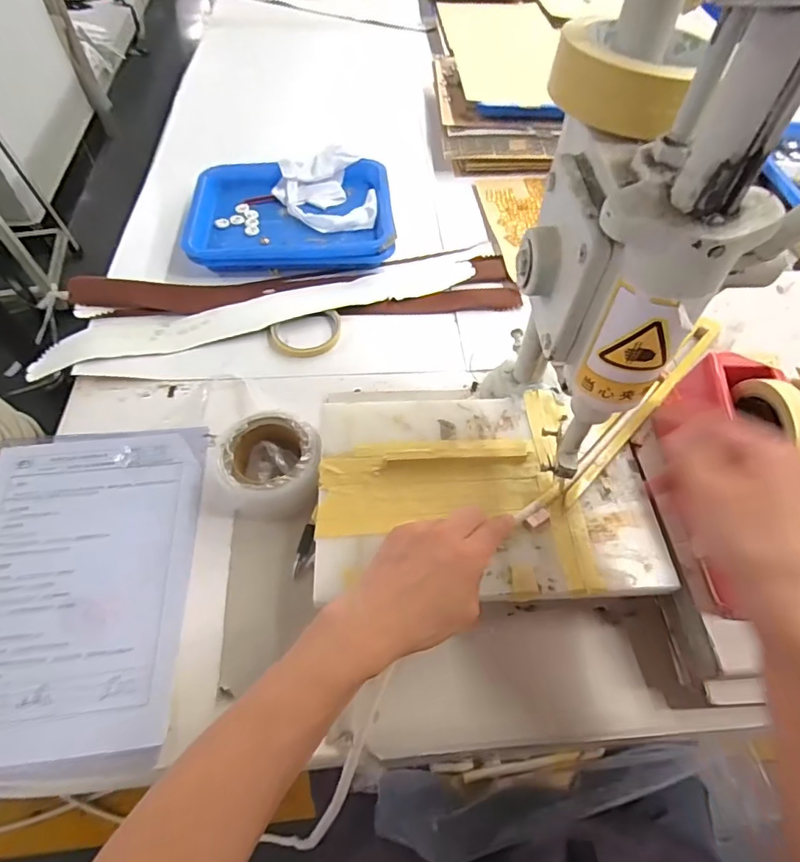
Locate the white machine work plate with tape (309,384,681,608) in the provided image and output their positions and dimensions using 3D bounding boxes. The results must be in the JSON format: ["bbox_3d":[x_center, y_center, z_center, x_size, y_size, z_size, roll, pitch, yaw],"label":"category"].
[{"bbox_3d":[0.076,0.051,0.472,0.298,0.009,0.201,0,56,-2],"label":"white machine work plate with tape"}]

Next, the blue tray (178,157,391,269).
[{"bbox_3d":[-0.157,-0.323,0.754,0.282,0.045,0.213,-4,57,-4],"label":"blue tray"}]

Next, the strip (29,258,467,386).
[{"bbox_3d":[-0.172,-0.157,0.658,0.552,0.016,0.063,-15,58,-12],"label":"strip"}]

